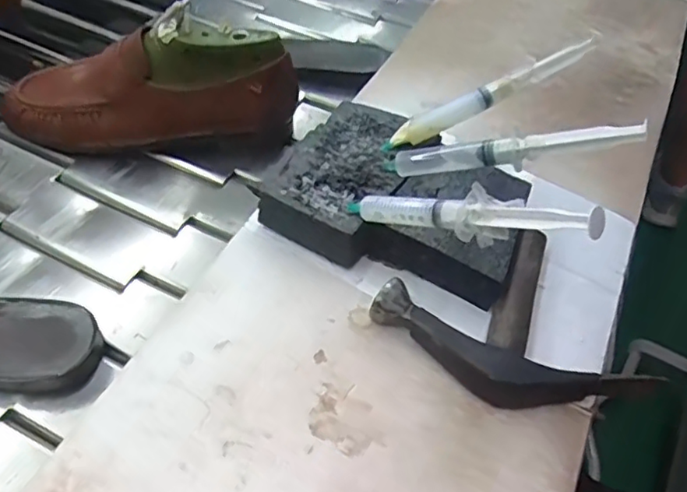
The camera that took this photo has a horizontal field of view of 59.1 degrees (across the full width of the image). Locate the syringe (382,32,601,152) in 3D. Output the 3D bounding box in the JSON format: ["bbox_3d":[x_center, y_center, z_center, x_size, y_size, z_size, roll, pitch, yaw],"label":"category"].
[{"bbox_3d":[0.103,-0.106,0.427,0.160,0.019,0.015,-26,52,6],"label":"syringe"}]

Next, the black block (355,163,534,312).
[{"bbox_3d":[0.074,-0.017,0.413,0.092,0.039,0.093,23,51,14],"label":"black block"}]

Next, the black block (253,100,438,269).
[{"bbox_3d":[0.004,-0.050,0.436,0.079,0.037,0.124,28,52,18],"label":"black block"}]

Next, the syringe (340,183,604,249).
[{"bbox_3d":[0.058,-0.019,0.334,0.164,0.026,0.016,7,39,45],"label":"syringe"}]

